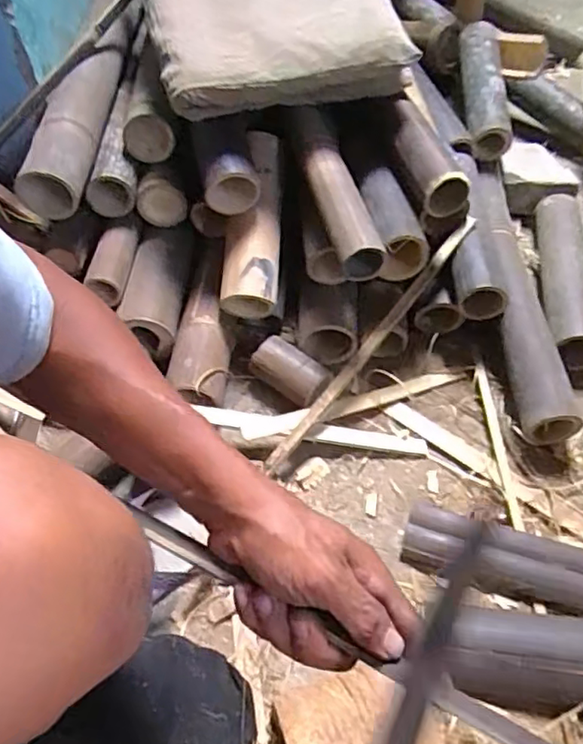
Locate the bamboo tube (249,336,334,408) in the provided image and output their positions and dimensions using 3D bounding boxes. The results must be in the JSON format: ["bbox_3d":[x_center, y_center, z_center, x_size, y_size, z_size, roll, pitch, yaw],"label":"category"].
[{"bbox_3d":[0.002,0.005,0.757,0.106,0.053,0.056,34,60,24],"label":"bamboo tube"}]

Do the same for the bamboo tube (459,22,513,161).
[{"bbox_3d":[0.316,-0.475,0.974,0.076,0.063,0.267,0,72,1],"label":"bamboo tube"}]

